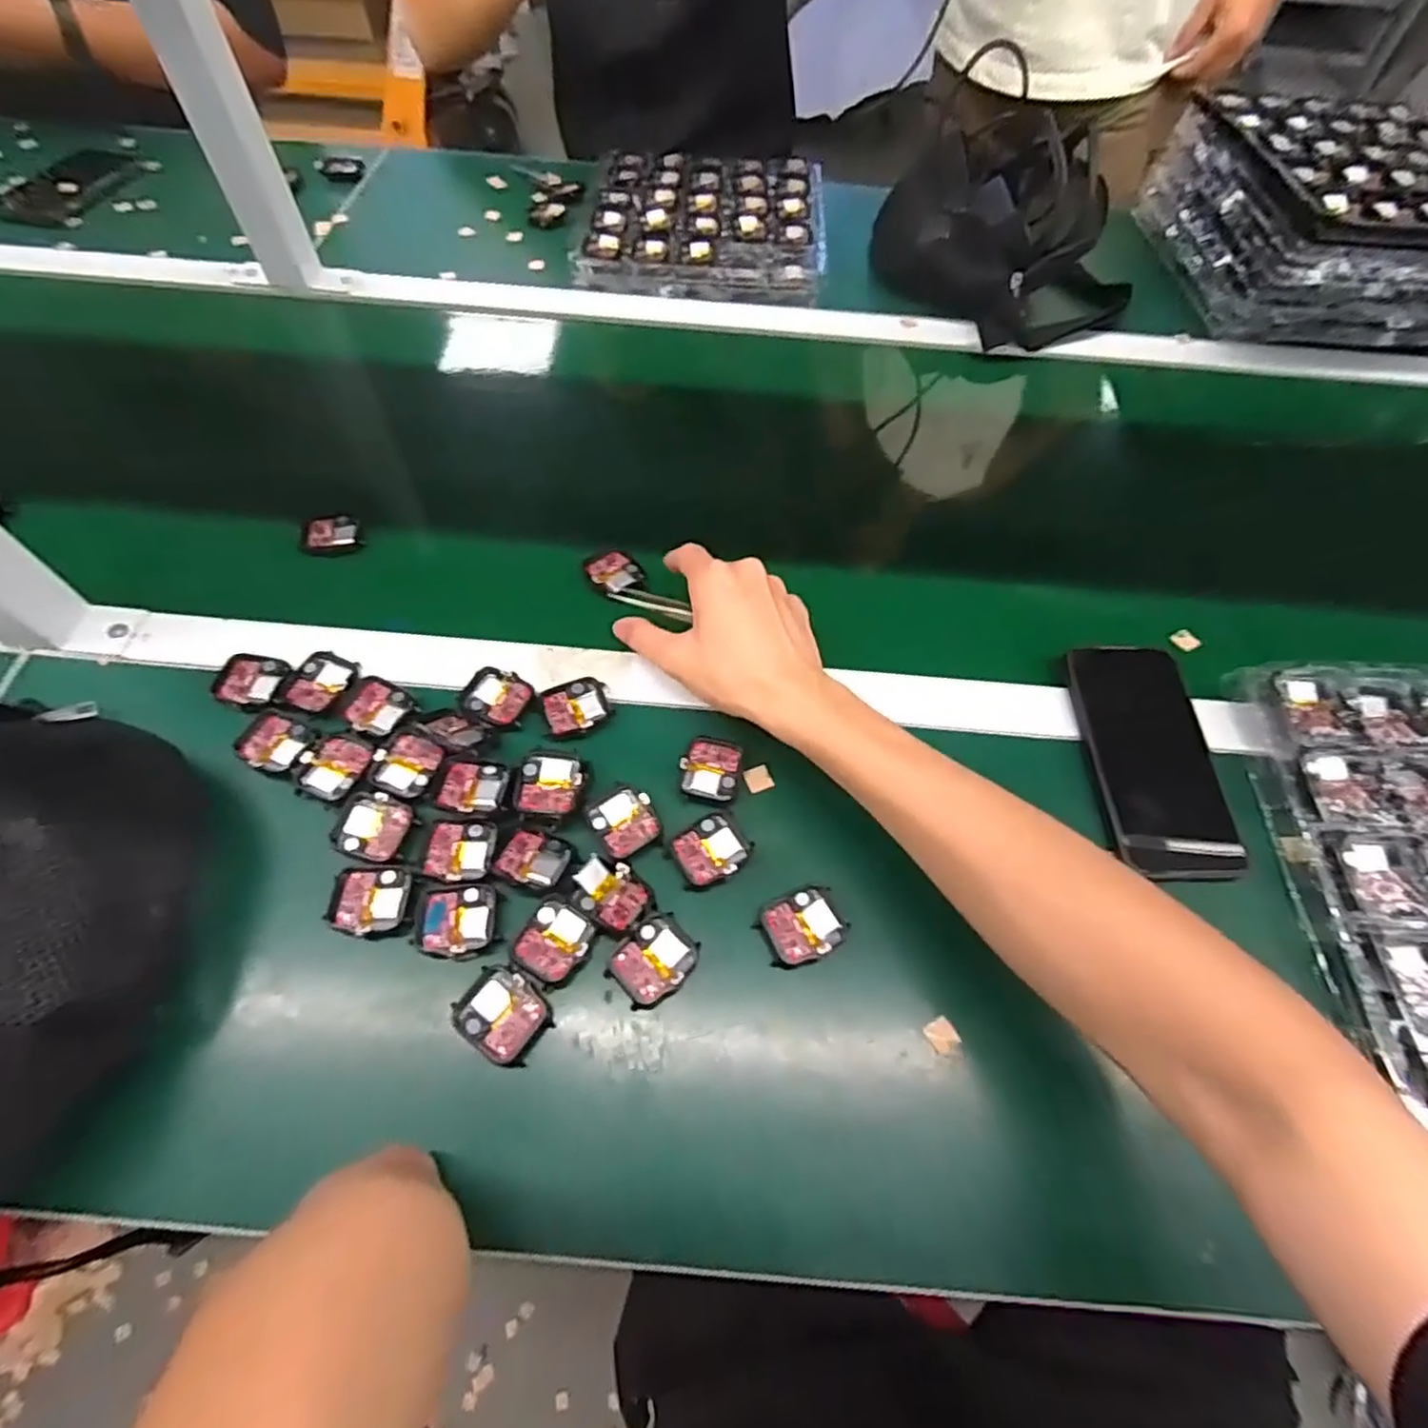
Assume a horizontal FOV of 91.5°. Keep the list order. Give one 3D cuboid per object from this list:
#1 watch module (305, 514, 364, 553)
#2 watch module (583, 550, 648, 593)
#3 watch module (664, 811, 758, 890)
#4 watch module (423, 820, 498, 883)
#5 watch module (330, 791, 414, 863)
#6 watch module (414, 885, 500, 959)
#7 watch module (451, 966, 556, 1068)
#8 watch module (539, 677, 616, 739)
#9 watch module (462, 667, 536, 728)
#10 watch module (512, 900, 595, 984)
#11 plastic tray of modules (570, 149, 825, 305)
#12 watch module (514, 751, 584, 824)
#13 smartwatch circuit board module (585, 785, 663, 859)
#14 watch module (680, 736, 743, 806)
[{"bbox_3d":[-0.290,-0.138,0.532,0.039,0.010,0.036,-16,62,-11],"label":"watch module"},{"bbox_3d":[-0.074,-0.107,0.522,0.040,0.007,0.042,-22,63,-17],"label":"watch module"},{"bbox_3d":[-0.003,0.081,0.414,0.044,0.006,0.039,-26,64,-17],"label":"watch module"},{"bbox_3d":[-0.148,0.080,0.406,0.039,0.004,0.035,0,60,-3],"label":"watch module"},{"bbox_3d":[-0.202,0.066,0.411,0.042,0.004,0.039,12,60,4],"label":"watch module"},{"bbox_3d":[-0.144,0.114,0.385,0.044,0.007,0.040,-5,60,-6],"label":"watch module"},{"bbox_3d":[-0.111,0.159,0.369,0.046,0.008,0.039,32,63,15],"label":"watch module"},{"bbox_3d":[-0.091,-0.005,0.461,0.044,0.007,0.039,-15,61,-11],"label":"watch module"},{"bbox_3d":[-0.143,-0.012,0.458,0.044,0.006,0.037,20,61,9],"label":"watch module"},{"bbox_3d":[-0.089,0.125,0.384,0.038,0.006,0.041,23,61,11],"label":"watch module"},{"bbox_3d":[-0.008,-0.553,0.777,0.252,0.031,0.270,4,60,0],"label":"plastic tray of modules"},{"bbox_3d":[-0.100,0.045,0.425,0.039,0.013,0.042,1,60,-2],"label":"watch module"},{"bbox_3d":[-0.054,0.063,0.419,0.036,0.005,0.041,-29,65,-18],"label":"smartwatch circuit board module"},{"bbox_3d":[-0.002,0.035,0.441,0.036,0.004,0.044,8,60,2],"label":"watch module"}]

